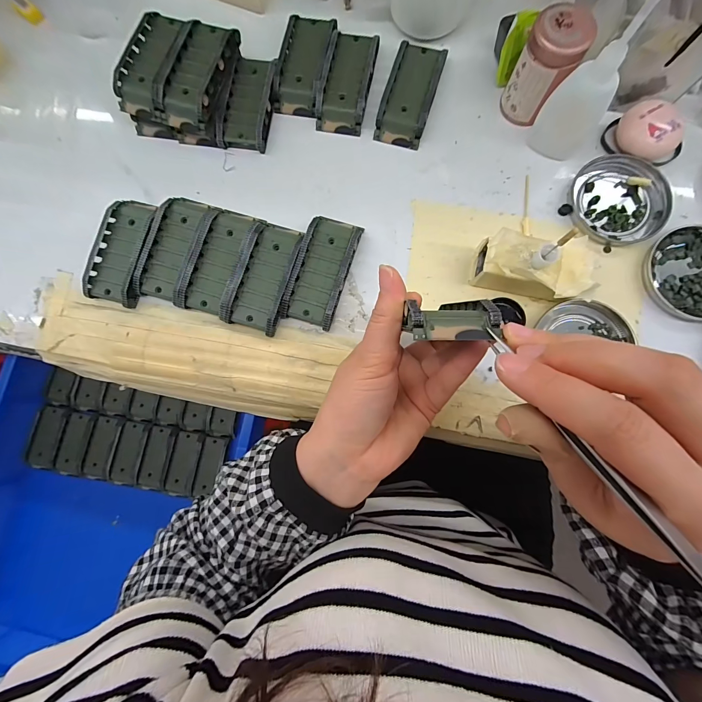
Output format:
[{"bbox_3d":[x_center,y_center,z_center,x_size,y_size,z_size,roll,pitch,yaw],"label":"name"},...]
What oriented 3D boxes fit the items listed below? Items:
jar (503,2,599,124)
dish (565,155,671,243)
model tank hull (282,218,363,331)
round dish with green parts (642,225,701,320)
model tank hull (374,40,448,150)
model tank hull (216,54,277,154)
[{"bbox_3d":[0.158,-0.230,0.266,0.041,0.066,0.038,0,81,3],"label":"jar"},{"bbox_3d":[0.230,-0.130,0.278,0.080,0.007,0.074,0,81,3],"label":"dish"},{"bbox_3d":[-0.024,-0.070,0.278,0.045,0.019,0.094,18,83,5],"label":"model tank hull"},{"bbox_3d":[0.285,-0.064,0.265,0.078,0.010,0.077,0,81,3],"label":"round dish with green parts"},{"bbox_3d":[0.055,-0.237,0.297,0.043,0.016,0.094,17,82,5],"label":"model tank hull"},{"bbox_3d":[-0.095,-0.232,0.303,0.043,0.018,0.084,11,82,4],"label":"model tank hull"}]

